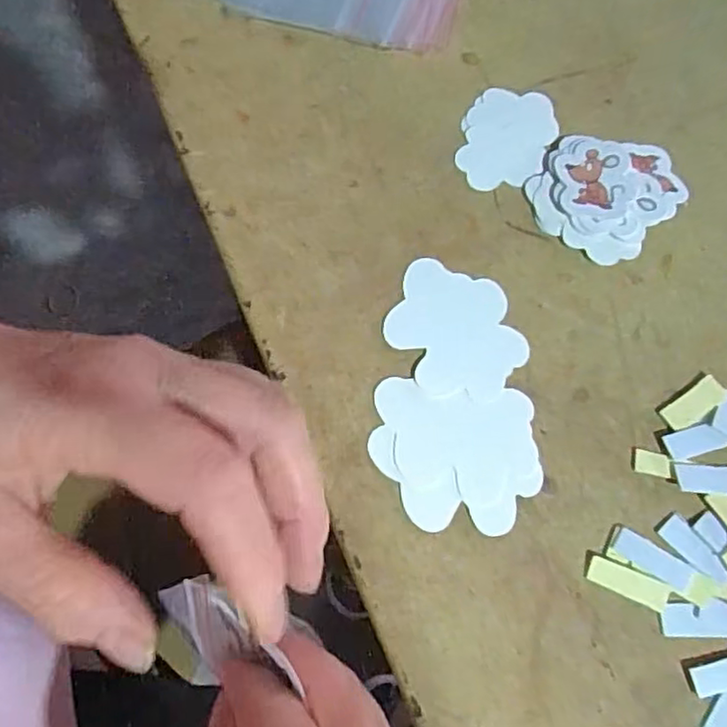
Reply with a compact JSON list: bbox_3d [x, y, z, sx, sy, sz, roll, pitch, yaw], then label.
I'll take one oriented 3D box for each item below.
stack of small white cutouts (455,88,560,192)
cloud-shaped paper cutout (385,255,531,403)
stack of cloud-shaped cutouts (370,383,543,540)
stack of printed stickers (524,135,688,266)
[{"bbox_3d":[0.066,-0.105,0.303,0.040,0.004,0.057,25,70,6],"label":"stack of small white cutouts"},{"bbox_3d":[0.038,-0.013,0.268,0.056,0.004,0.054,21,70,5],"label":"cloud-shaped paper cutout"},{"bbox_3d":[0.035,0.035,0.251,0.063,0.004,0.055,6,69,-1],"label":"stack of cloud-shaped cutouts"},{"bbox_3d":[0.109,-0.078,0.292,0.056,0.011,0.065,38,72,11],"label":"stack of printed stickers"}]

